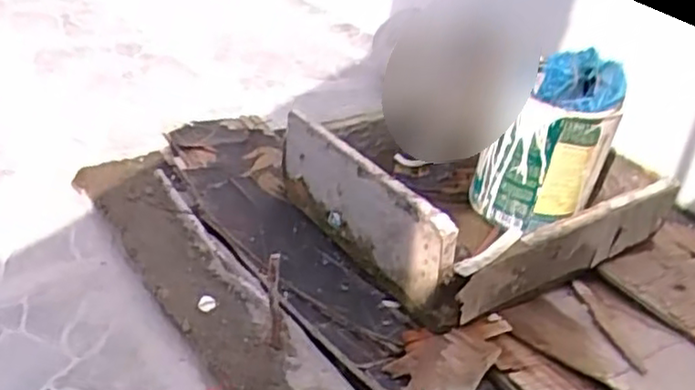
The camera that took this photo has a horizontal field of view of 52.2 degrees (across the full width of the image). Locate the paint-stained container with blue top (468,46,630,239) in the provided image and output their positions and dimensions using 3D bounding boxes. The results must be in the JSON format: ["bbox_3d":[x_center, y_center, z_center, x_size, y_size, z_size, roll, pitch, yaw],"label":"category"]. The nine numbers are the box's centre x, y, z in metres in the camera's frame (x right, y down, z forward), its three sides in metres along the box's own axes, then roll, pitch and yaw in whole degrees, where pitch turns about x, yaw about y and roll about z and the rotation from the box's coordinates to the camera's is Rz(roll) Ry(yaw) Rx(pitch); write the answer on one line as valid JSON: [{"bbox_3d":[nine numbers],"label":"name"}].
[{"bbox_3d":[0.271,-0.082,0.973,0.166,0.230,0.142,16,33,13],"label":"paint-stained container with blue top"}]

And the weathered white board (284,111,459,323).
[{"bbox_3d":[0.008,0.018,0.935,0.021,0.149,0.344,-18,40,-34],"label":"weathered white board"}]

